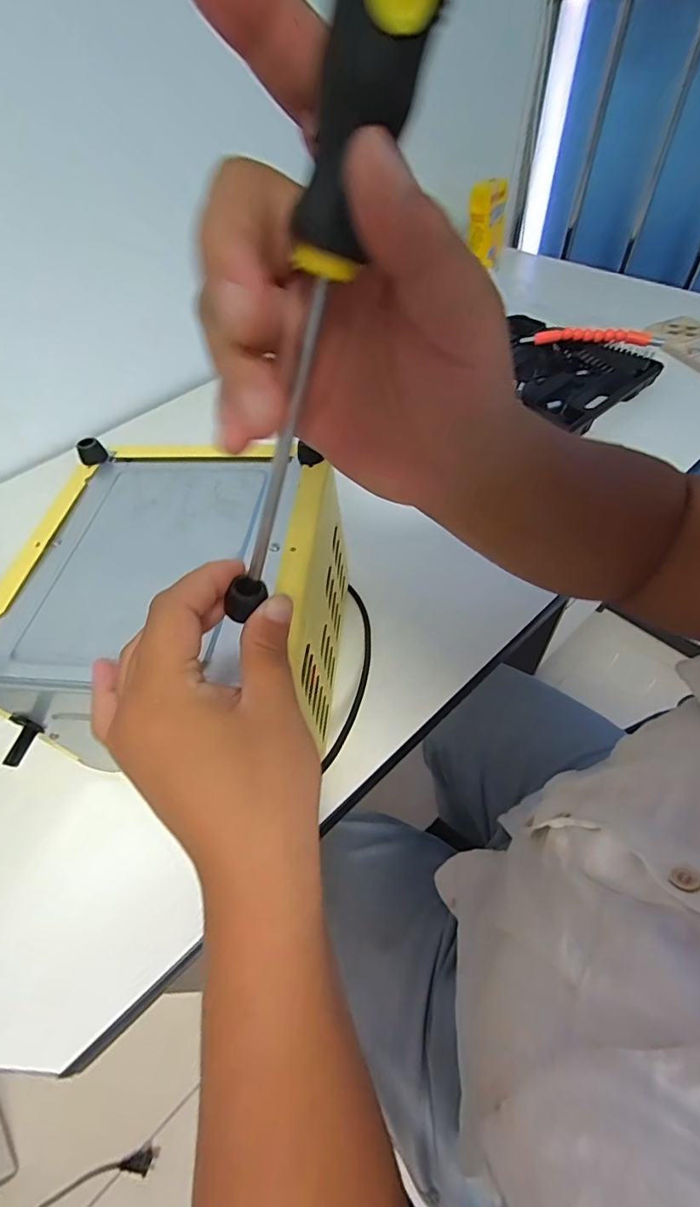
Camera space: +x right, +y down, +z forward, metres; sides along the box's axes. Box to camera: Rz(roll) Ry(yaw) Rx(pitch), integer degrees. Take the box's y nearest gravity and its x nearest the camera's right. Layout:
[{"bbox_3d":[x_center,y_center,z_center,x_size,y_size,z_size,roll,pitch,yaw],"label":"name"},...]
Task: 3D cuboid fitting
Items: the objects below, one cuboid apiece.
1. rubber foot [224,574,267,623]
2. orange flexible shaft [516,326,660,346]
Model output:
[{"bbox_3d":[-0.043,-0.001,0.200,0.012,0.012,0.016,21,57,18],"label":"rubber foot"},{"bbox_3d":[0.314,-0.347,0.631,0.166,0.027,0.013,15,55,14],"label":"orange flexible shaft"}]

